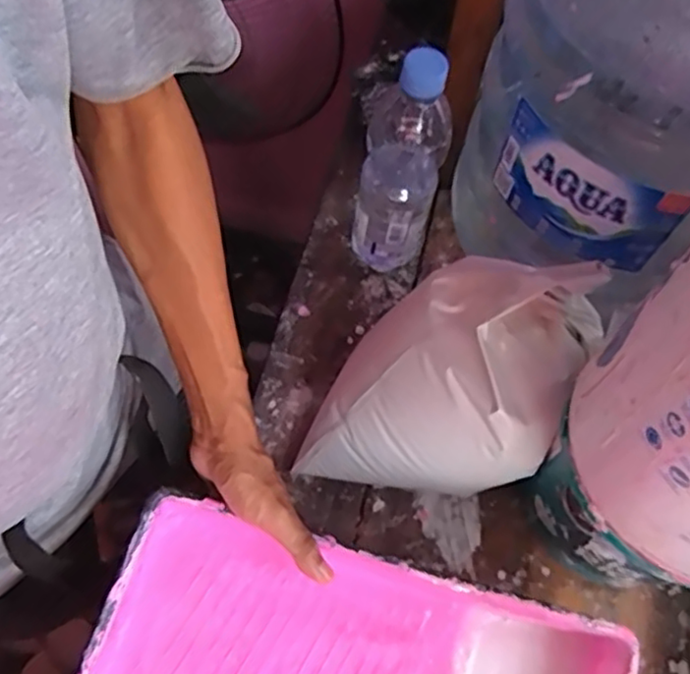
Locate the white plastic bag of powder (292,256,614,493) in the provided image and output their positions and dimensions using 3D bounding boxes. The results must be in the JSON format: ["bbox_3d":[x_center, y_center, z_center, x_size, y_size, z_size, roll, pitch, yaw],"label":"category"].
[{"bbox_3d":[0.088,0.026,0.520,0.176,0.142,0.208,25,65,10],"label":"white plastic bag of powder"}]

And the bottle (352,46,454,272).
[{"bbox_3d":[0.047,-0.137,0.573,0.063,0.244,0.053,23,65,9],"label":"bottle"}]

